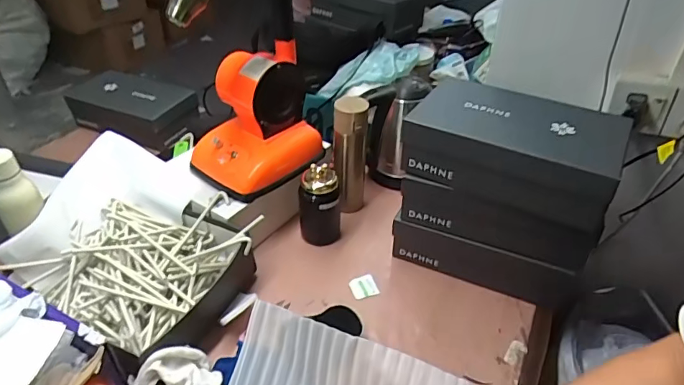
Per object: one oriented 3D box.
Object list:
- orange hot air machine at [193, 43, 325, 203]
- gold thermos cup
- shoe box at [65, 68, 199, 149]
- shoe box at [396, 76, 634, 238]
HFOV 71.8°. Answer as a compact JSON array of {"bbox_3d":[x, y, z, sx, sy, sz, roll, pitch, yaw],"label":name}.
[{"bbox_3d":[-0.163,-0.130,0.863,0.173,0.214,0.202,23,43,25],"label":"orange hot air machine"},{"bbox_3d":[0.014,-0.077,0.941,0.067,0.254,0.069,1,39,0],"label":"gold thermos cup"},{"bbox_3d":[-0.530,-0.208,1.196,0.314,0.110,0.146,14,40,15],"label":"shoe box"},{"bbox_3d":[0.269,-0.077,0.741,0.299,0.101,0.181,20,42,23],"label":"shoe box"}]

